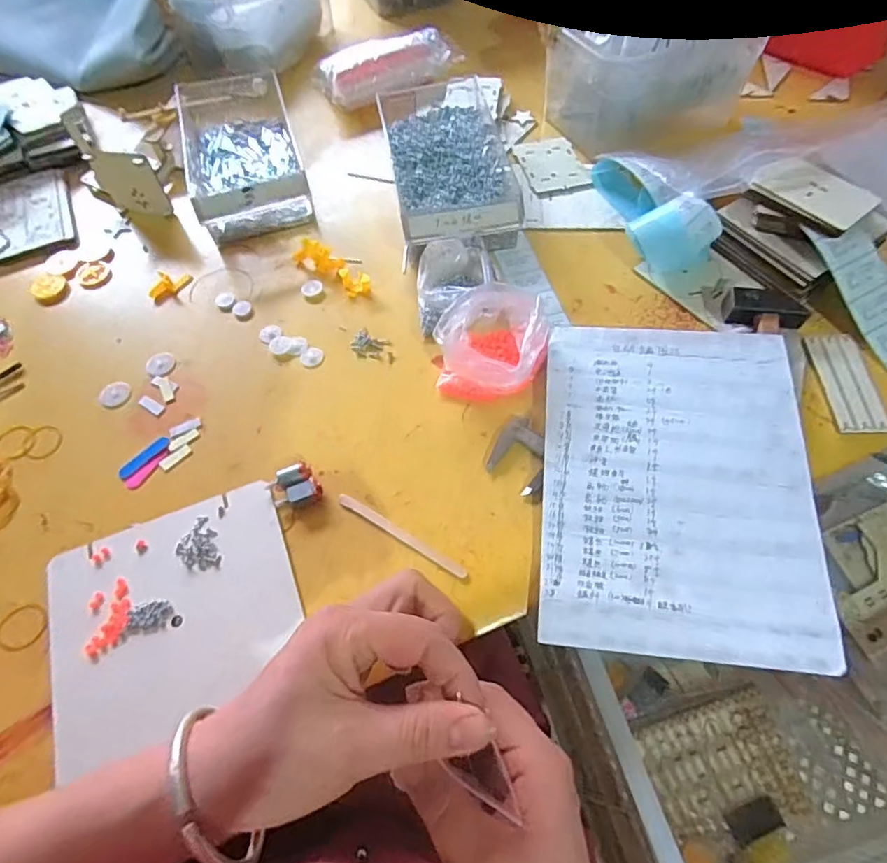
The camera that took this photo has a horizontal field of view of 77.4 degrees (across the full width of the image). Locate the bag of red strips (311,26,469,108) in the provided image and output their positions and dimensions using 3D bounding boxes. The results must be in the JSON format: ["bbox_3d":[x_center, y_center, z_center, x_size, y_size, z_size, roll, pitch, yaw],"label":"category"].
[{"bbox_3d":[-0.067,-0.484,0.752,0.201,0.061,0.093,-14,60,-5],"label":"bag of red strips"}]

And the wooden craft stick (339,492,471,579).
[{"bbox_3d":[-0.034,0.081,0.435,0.120,0.005,0.009,28,65,18],"label":"wooden craft stick"}]

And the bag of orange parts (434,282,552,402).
[{"bbox_3d":[0.045,-0.084,0.494,0.091,0.060,0.102,13,61,11],"label":"bag of orange parts"}]

